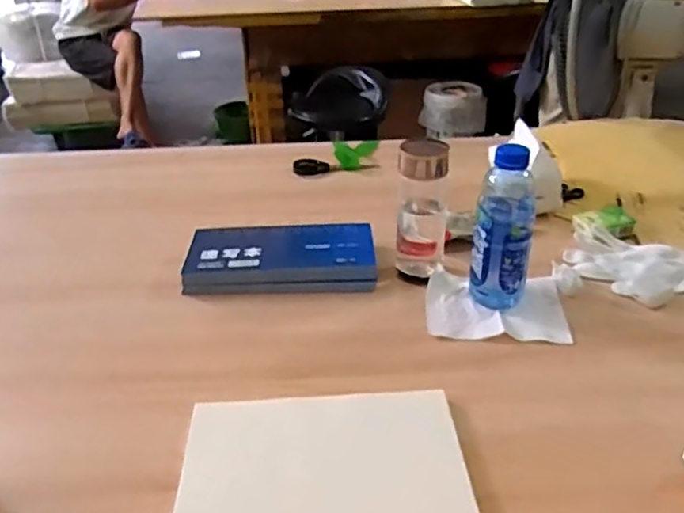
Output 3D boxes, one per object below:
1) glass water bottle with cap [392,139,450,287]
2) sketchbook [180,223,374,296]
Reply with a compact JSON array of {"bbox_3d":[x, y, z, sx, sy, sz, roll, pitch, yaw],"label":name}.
[{"bbox_3d":[0.105,-0.054,0.837,0.066,0.194,0.069,1,31,5],"label":"glass water bottle with cap"},{"bbox_3d":[-0.084,-0.003,0.896,0.262,0.032,0.135,-2,31,0],"label":"sketchbook"}]

